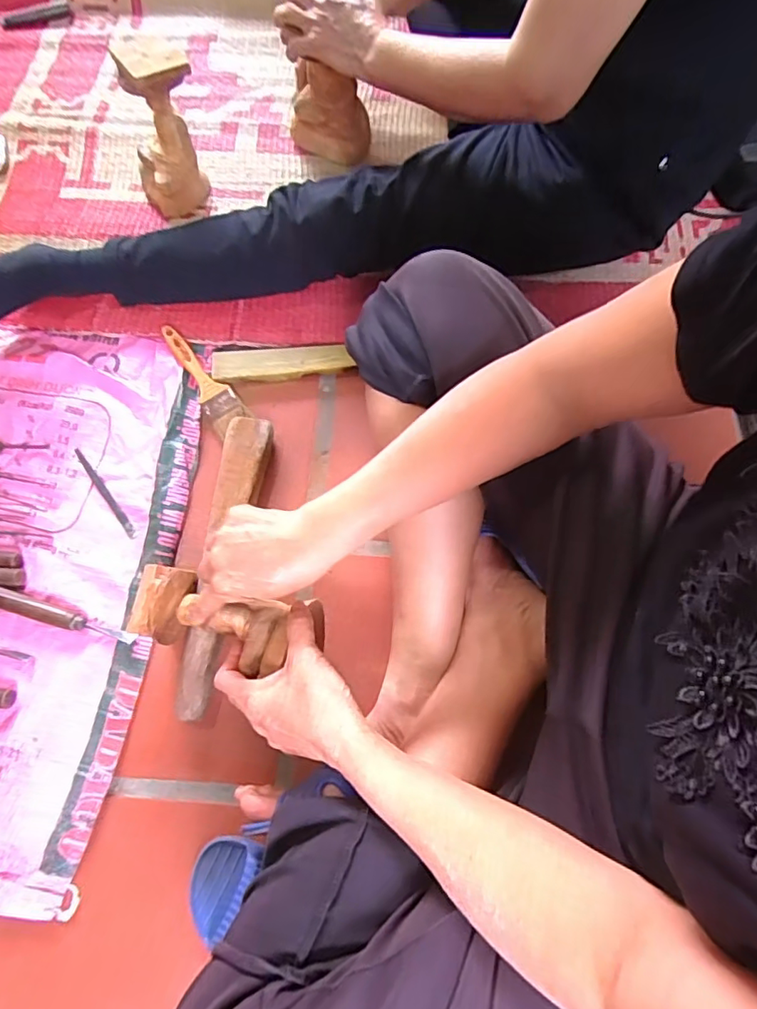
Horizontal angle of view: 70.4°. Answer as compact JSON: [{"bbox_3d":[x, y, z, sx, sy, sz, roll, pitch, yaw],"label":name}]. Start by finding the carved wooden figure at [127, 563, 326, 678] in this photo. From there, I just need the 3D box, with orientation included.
[{"bbox_3d":[-0.147,0.111,0.517,0.175,0.060,0.073,10,71,19],"label":"carved wooden figure"}]

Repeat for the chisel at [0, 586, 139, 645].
[{"bbox_3d":[-0.343,0.122,0.578,0.168,0.014,0.020,17,72,5],"label":"chisel"}]

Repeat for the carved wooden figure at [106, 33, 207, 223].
[{"bbox_3d":[-0.281,-0.486,0.708,0.107,0.176,0.095,-23,73,-8],"label":"carved wooden figure"}]

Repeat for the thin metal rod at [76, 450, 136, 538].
[{"bbox_3d":[-0.326,-0.014,0.637,0.010,0.004,0.136,-37,75,-12],"label":"thin metal rod"}]

